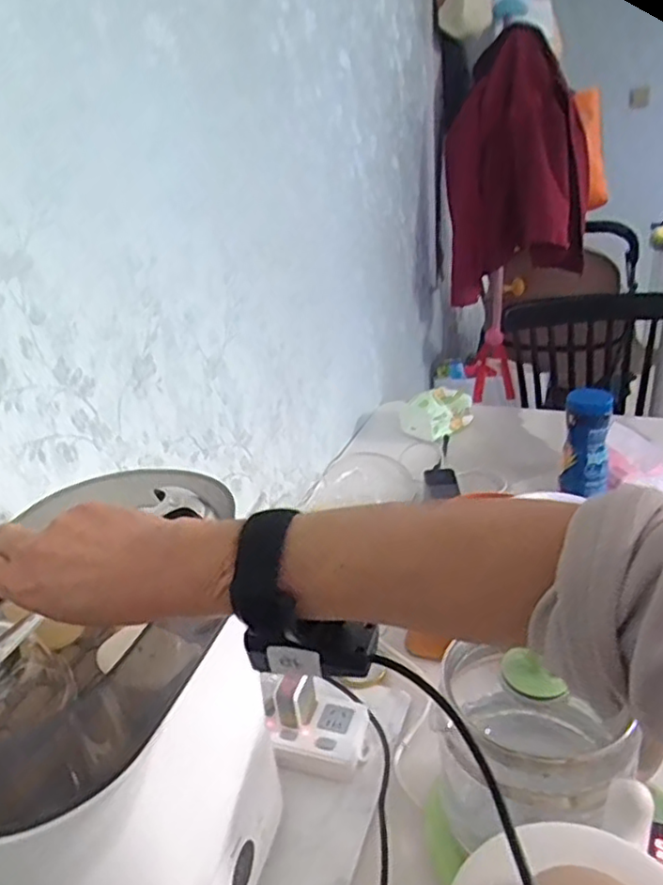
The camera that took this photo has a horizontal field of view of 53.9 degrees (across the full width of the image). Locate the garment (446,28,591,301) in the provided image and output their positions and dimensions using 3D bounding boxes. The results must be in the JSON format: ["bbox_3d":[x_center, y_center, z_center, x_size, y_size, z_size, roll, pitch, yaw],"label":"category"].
[{"bbox_3d":[0.471,-0.677,1.661,0.352,0.612,0.325,4,27,18],"label":"garment"}]

